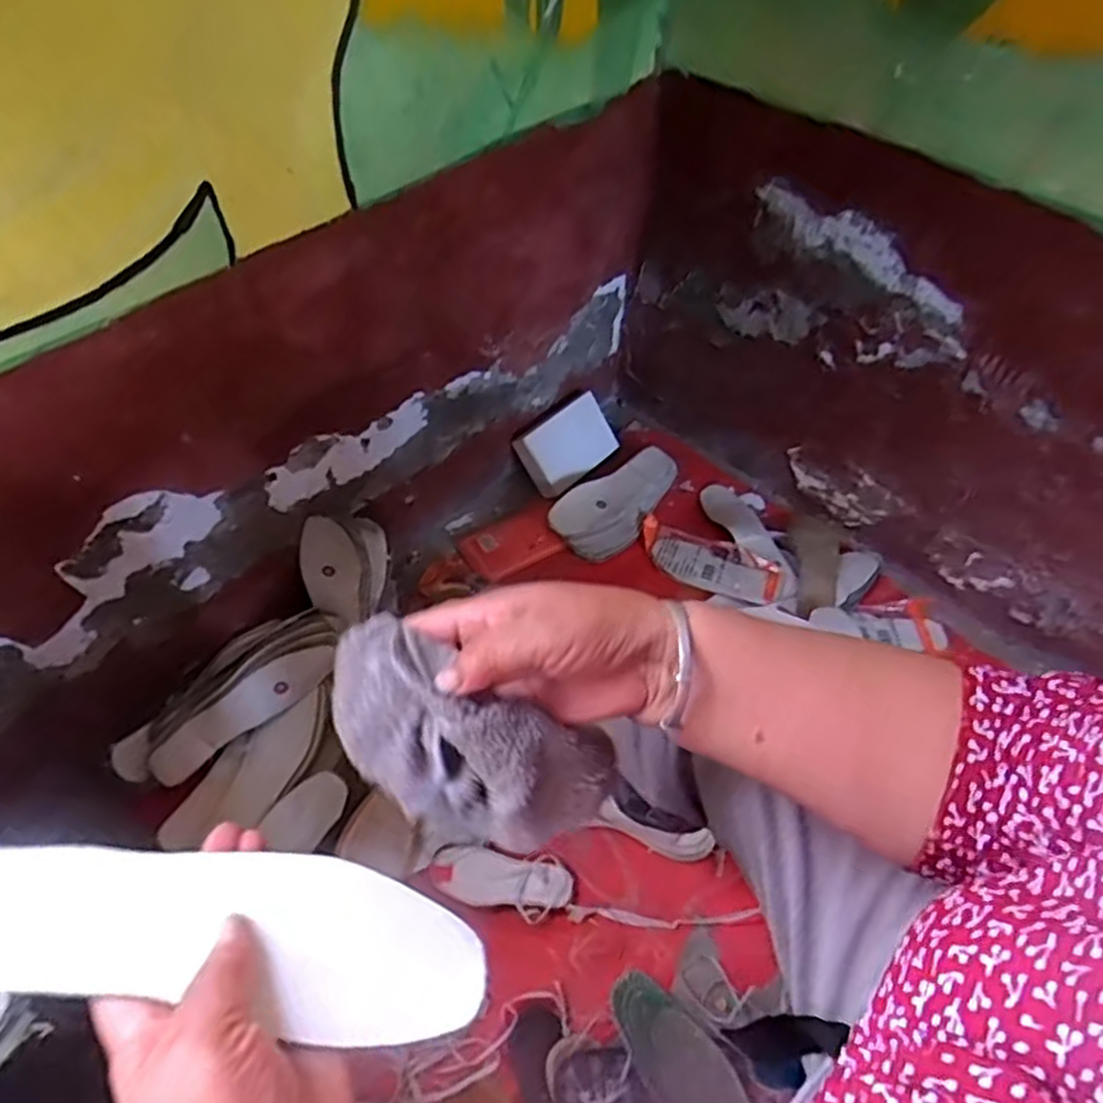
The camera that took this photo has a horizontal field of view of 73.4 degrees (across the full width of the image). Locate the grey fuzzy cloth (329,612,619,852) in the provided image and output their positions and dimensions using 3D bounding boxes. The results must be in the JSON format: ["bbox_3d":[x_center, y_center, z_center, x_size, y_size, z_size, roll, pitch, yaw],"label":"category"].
[{"bbox_3d":[-0.042,0.089,0.352,0.140,0.066,0.065,17,54,9],"label":"grey fuzzy cloth"}]

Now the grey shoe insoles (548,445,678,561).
[{"bbox_3d":[0.102,-0.080,1.112,0.111,0.023,0.227,46,62,0],"label":"grey shoe insoles"}]

